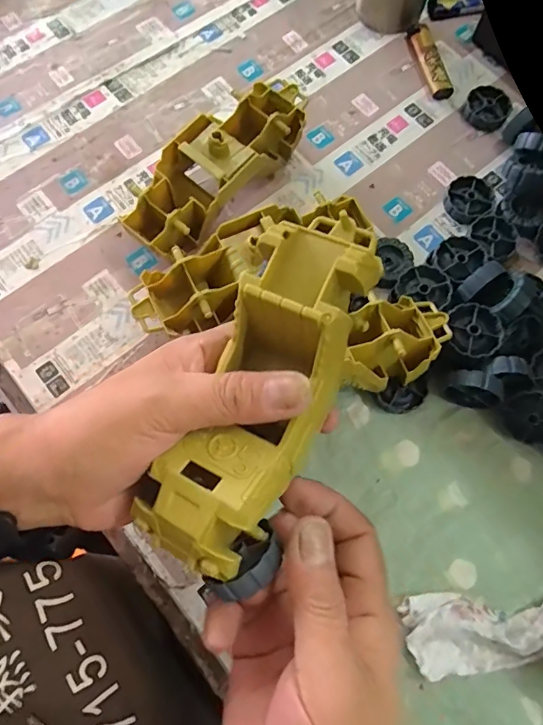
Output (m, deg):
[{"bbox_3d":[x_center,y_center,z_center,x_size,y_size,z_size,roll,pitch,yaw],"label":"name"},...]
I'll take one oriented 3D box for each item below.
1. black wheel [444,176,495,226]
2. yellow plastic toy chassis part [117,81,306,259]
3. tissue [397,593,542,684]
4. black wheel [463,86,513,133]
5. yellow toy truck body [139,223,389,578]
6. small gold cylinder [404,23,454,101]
[{"bbox_3d":[0.162,-0.133,0.396,0.036,0.012,0.038,0,71,0],"label":"black wheel"},{"bbox_3d":[-0.037,-0.152,0.376,0.061,0.050,0.178,41,76,13],"label":"yellow plastic toy chassis part"},{"bbox_3d":[0.138,0.163,0.294,0.109,0.019,0.045,-6,71,-2],"label":"tissue"},{"bbox_3d":[0.191,-0.224,0.426,0.038,0.012,0.041,0,71,0],"label":"black wheel"},{"bbox_3d":[0.001,0.007,0.220,0.058,0.052,0.167,26,82,9],"label":"yellow toy truck body"},{"bbox_3d":[0.144,-0.277,0.442,0.020,0.014,0.083,-12,71,-4],"label":"small gold cylinder"}]

